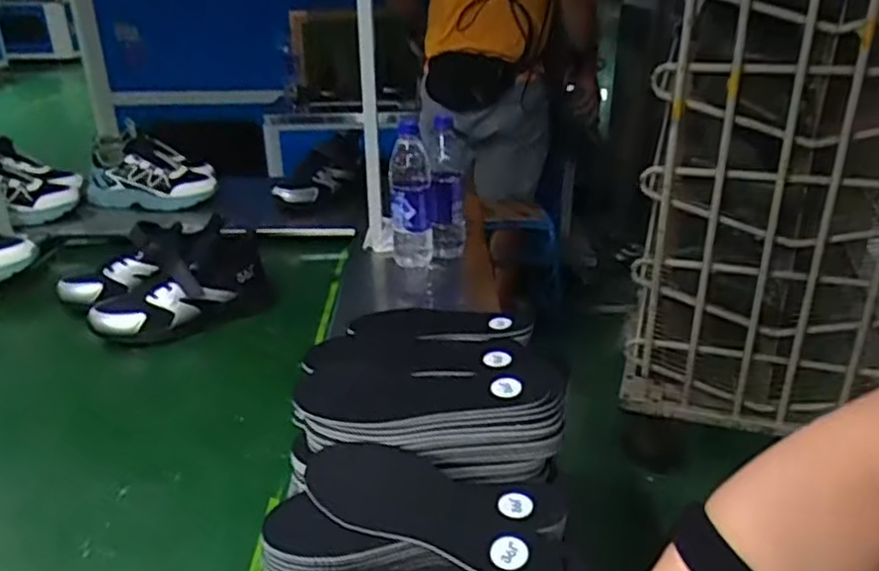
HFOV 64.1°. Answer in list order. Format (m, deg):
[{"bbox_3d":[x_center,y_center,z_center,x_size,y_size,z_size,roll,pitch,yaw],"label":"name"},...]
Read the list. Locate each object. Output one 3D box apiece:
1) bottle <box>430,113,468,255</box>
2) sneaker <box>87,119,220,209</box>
[{"bbox_3d":[0.015,-0.148,1.097,0.056,0.213,0.064,1,25,1],"label":"bottle"},{"bbox_3d":[-0.553,-0.207,1.357,0.237,0.150,0.095,5,26,10],"label":"sneaker"}]

